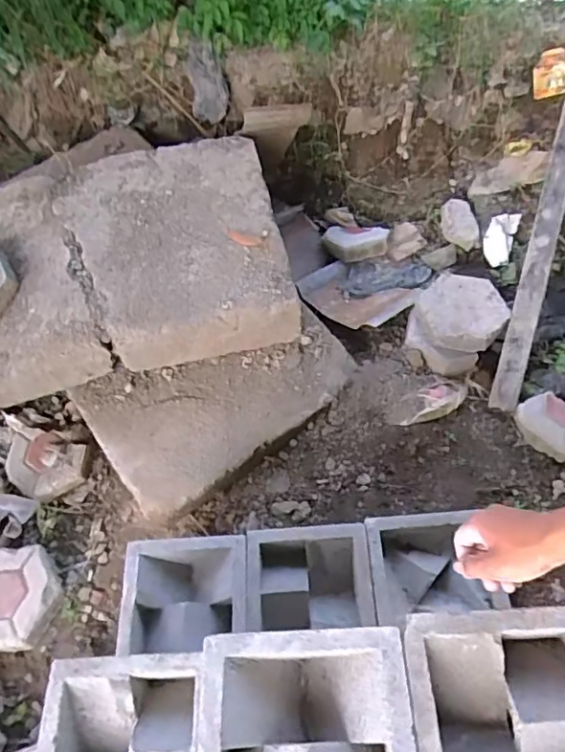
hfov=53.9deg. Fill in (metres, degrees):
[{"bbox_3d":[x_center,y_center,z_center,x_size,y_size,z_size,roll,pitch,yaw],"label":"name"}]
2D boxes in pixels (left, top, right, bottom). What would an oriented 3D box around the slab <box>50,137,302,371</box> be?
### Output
[{"bbox_3d":[-0.265,-0.327,1.398,0.512,0.193,0.606,-14,57,-4],"label":"slab"}]

